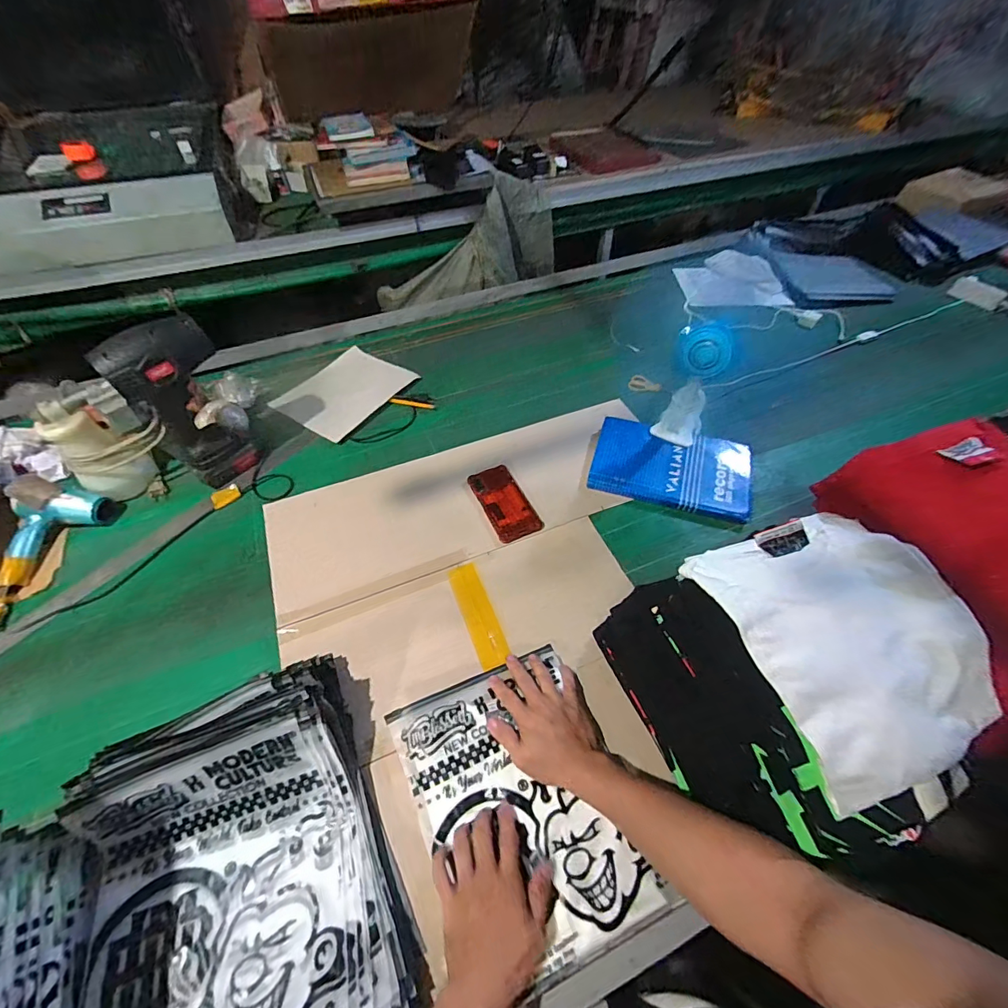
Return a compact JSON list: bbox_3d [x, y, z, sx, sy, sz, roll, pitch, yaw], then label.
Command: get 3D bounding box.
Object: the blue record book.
[{"bbox_3d":[0.314,-0.070,0.849,0.283,0.040,0.178,16,54,12],"label":"blue record book"}]

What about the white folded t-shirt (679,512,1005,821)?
[{"bbox_3d":[0.335,0.127,0.446,0.208,0.062,0.249,-21,55,-15],"label":"white folded t-shirt"}]

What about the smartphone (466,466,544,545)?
[{"bbox_3d":[0.002,-0.005,0.814,0.082,0.015,0.156,-20,55,-15],"label":"smartphone"}]

